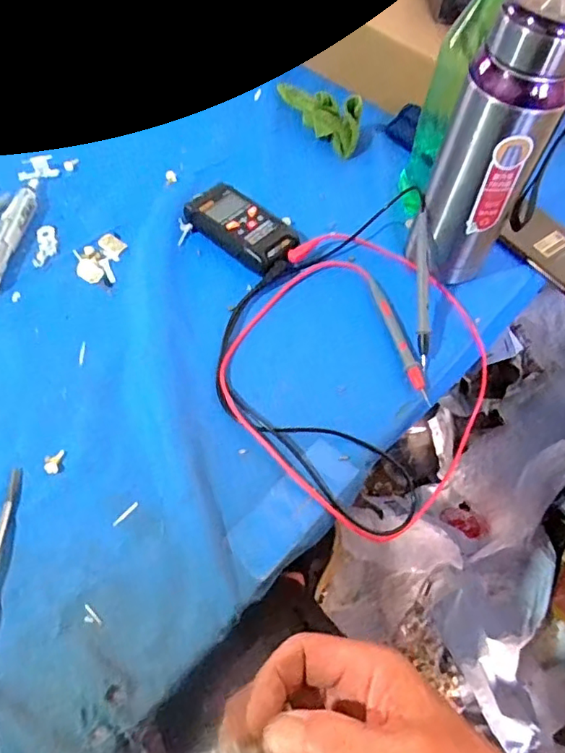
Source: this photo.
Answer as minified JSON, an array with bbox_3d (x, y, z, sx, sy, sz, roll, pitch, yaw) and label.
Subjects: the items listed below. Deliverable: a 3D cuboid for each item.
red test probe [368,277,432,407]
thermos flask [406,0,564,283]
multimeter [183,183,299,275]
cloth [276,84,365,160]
[{"bbox_3d":[0.106,-0.038,0.500,0.012,0.010,0.141,-10,60,-10],"label":"red test probe"},{"bbox_3d":[0.170,-0.181,0.458,0.084,0.236,0.072,-17,61,-14],"label":"thermos flask"},{"bbox_3d":[-0.041,-0.149,0.552,0.115,0.027,0.057,40,64,19],"label":"multimeter"},{"bbox_3d":[0.045,-0.326,0.651,0.043,0.050,0.149,-22,62,-17],"label":"cloth"}]

